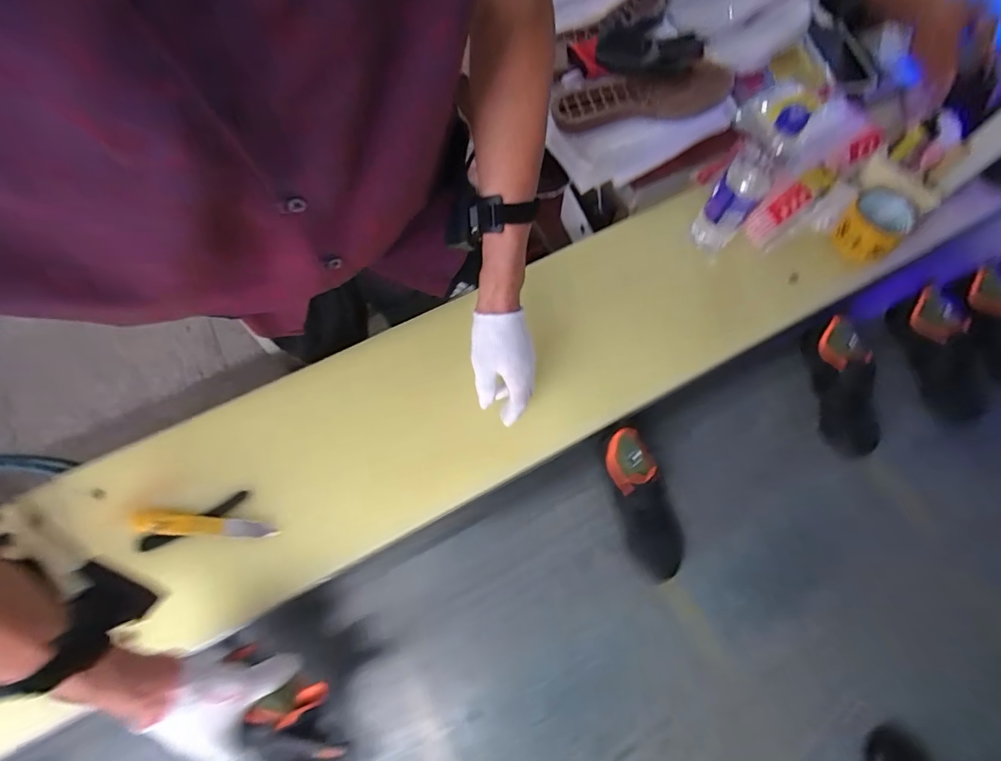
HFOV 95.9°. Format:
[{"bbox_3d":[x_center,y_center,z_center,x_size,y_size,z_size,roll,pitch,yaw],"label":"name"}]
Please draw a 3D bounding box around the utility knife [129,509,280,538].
[{"bbox_3d":[-0.367,0.176,0.551,0.171,0.018,0.025,4,71,0],"label":"utility knife"}]

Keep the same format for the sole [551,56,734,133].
[{"bbox_3d":[0.228,-0.449,0.717,0.283,0.025,0.086,-15,72,-6],"label":"sole"}]

